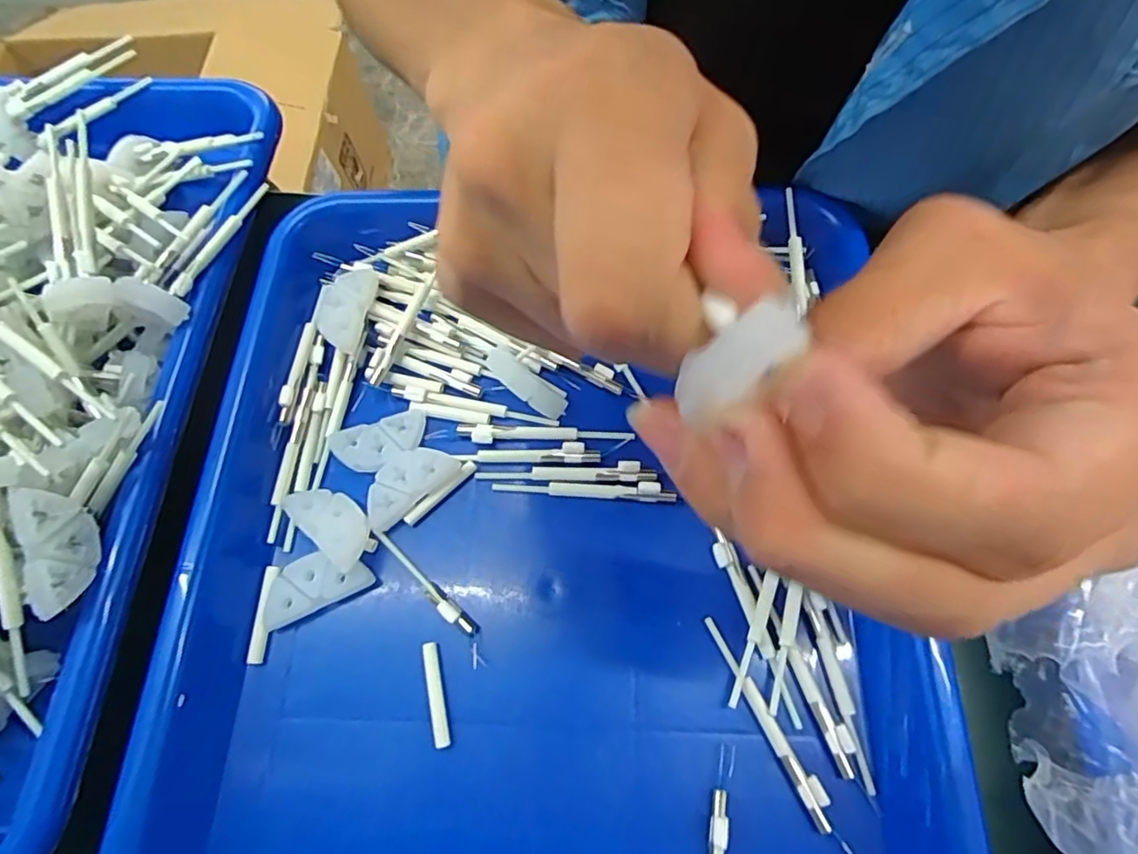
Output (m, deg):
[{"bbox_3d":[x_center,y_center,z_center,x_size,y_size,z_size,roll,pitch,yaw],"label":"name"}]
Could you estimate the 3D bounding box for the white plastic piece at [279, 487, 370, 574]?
[{"bbox_3d":[-0.089,0.033,0.226,0.039,0.008,0.018,40,75,17],"label":"white plastic piece"}]

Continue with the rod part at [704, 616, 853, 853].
[{"bbox_3d":[0.067,0.099,0.198,0.007,0.007,0.078,-26,69,-7],"label":"rod part"}]

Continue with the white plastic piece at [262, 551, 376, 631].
[{"bbox_3d":[-0.093,0.056,0.221,0.040,0.006,0.020,-22,68,-6],"label":"white plastic piece"}]

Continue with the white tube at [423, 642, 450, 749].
[{"bbox_3d":[-0.045,0.091,0.208,0.005,0.004,0.033,-13,68,-2],"label":"white tube"}]

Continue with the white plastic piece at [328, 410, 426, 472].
[{"bbox_3d":[-0.076,0.007,0.242,0.039,0.004,0.020,-15,68,-3],"label":"white plastic piece"}]

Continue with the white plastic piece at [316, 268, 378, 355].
[{"bbox_3d":[-0.093,-0.050,0.255,0.017,0.010,0.039,4,68,5],"label":"white plastic piece"}]

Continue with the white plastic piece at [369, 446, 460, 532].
[{"bbox_3d":[-0.065,0.019,0.234,0.038,0.004,0.026,-41,72,-13],"label":"white plastic piece"}]

